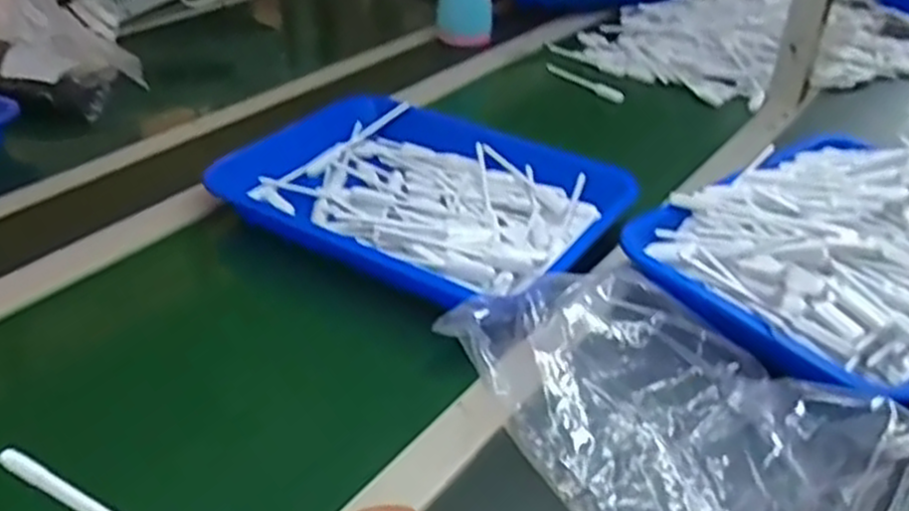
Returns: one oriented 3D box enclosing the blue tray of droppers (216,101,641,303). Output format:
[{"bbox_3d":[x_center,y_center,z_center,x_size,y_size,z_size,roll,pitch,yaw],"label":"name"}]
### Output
[{"bbox_3d":[-0.041,-0.065,0.769,0.368,0.039,0.270,23,39,28],"label":"blue tray of droppers"}]

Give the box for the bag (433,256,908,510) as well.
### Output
[{"bbox_3d":[0.152,0.107,0.532,0.196,0.066,0.314,-19,39,-28],"label":"bag"}]

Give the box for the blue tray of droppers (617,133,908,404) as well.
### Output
[{"bbox_3d":[0.352,-0.019,0.685,0.357,0.070,0.268,-23,41,-32],"label":"blue tray of droppers"}]

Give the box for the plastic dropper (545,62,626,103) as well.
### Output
[{"bbox_3d":[0.182,-0.244,1.095,0.018,0.015,0.168,-16,38,-25],"label":"plastic dropper"}]

